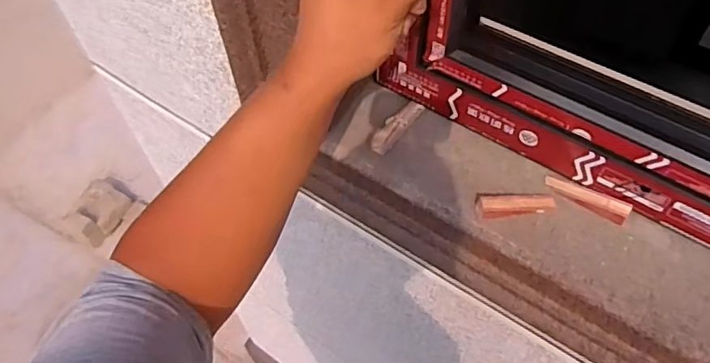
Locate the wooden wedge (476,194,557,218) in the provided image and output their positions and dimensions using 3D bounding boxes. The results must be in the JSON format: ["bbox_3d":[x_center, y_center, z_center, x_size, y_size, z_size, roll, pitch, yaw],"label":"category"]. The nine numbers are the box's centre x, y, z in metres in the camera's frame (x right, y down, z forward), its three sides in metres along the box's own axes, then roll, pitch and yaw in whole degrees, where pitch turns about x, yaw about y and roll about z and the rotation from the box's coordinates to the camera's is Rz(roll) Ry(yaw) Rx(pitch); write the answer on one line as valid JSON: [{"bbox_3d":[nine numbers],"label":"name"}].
[{"bbox_3d":[0.182,0.025,0.622,0.091,0.016,0.026,-7,57,-3],"label":"wooden wedge"}]

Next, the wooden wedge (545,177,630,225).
[{"bbox_3d":[0.260,0.019,0.623,0.092,0.019,0.022,27,61,18],"label":"wooden wedge"}]

